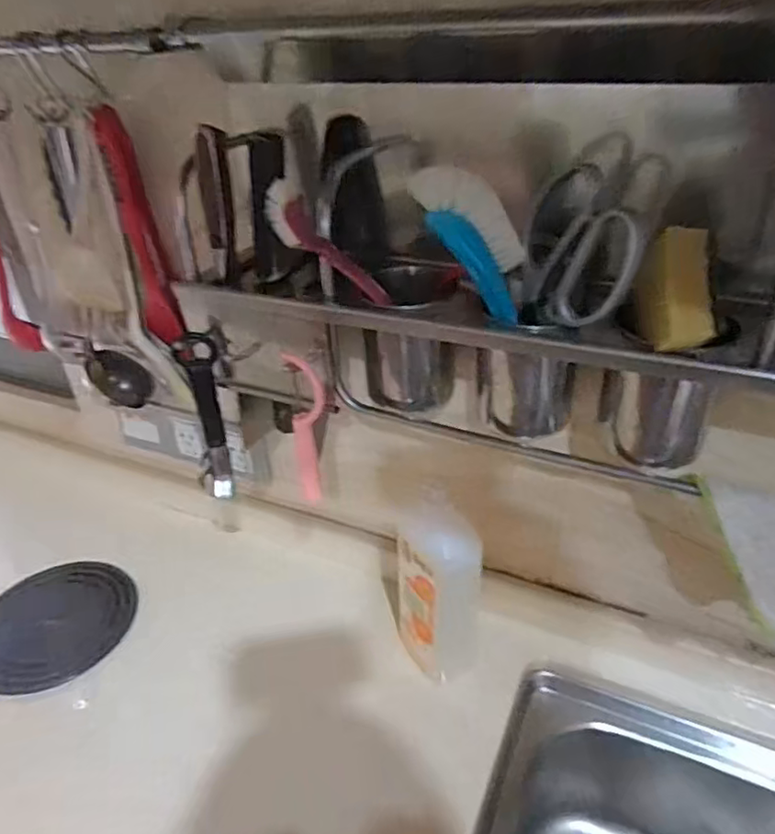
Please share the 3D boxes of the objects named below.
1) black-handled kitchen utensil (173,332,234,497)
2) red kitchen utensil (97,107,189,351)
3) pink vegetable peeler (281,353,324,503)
[{"bbox_3d":[-0.174,0.003,0.593,0.033,0.167,0.028,3,34,9],"label":"black-handled kitchen utensil"},{"bbox_3d":[-0.257,-0.192,0.643,0.025,0.231,0.029,12,36,22],"label":"red kitchen utensil"},{"bbox_3d":[-0.067,0.016,0.534,0.031,0.149,0.010,4,34,10],"label":"pink vegetable peeler"}]

